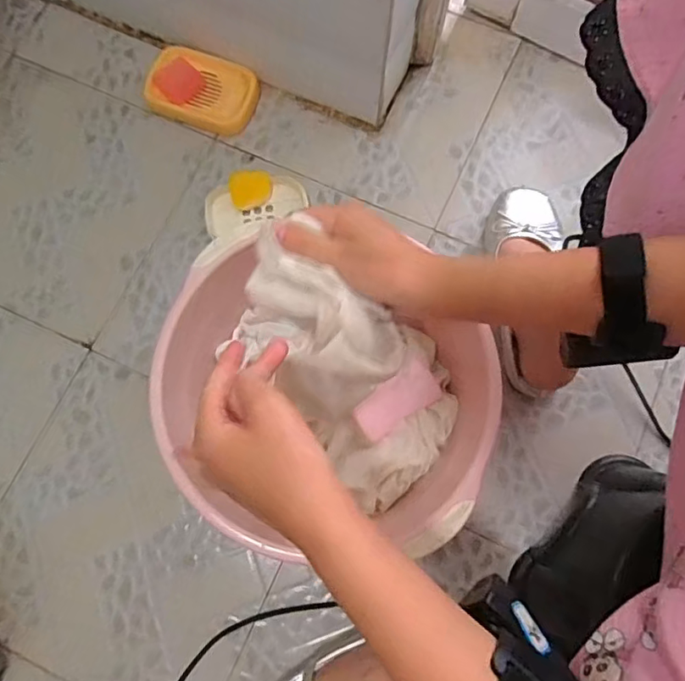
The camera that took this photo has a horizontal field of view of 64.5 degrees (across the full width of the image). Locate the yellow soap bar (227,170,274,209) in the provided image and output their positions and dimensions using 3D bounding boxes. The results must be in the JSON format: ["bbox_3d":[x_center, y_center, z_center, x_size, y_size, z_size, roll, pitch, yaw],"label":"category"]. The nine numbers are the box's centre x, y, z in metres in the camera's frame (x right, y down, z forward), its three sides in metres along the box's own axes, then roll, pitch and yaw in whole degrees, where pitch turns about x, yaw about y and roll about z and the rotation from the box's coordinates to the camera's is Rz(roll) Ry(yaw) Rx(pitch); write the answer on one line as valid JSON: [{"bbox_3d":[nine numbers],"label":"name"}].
[{"bbox_3d":[-0.108,-0.182,0.648,0.051,0.015,0.043,-7,106,3],"label":"yellow soap bar"}]

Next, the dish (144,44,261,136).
[{"bbox_3d":[-0.174,-0.310,0.674,0.131,0.031,0.087,19,77,5],"label":"dish"}]

